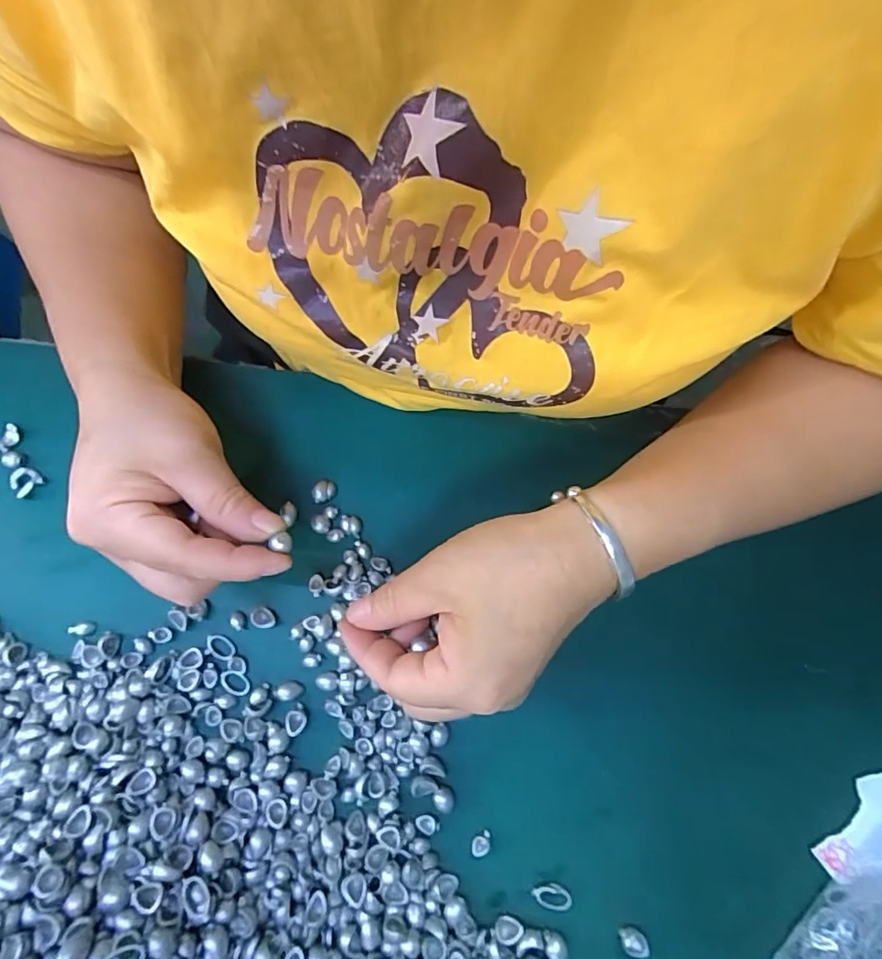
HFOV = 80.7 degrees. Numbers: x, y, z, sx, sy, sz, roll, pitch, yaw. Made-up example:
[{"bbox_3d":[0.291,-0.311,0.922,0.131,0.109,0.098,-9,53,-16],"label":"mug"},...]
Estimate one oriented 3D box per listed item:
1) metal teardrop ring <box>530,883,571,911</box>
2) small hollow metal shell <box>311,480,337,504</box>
[{"bbox_3d":[0.051,0.192,0.239,0.018,0.004,0.010,2,73,1],"label":"metal teardrop ring"},{"bbox_3d":[-0.066,0.006,0.290,0.013,0.006,0.011,-25,75,-7],"label":"small hollow metal shell"}]

